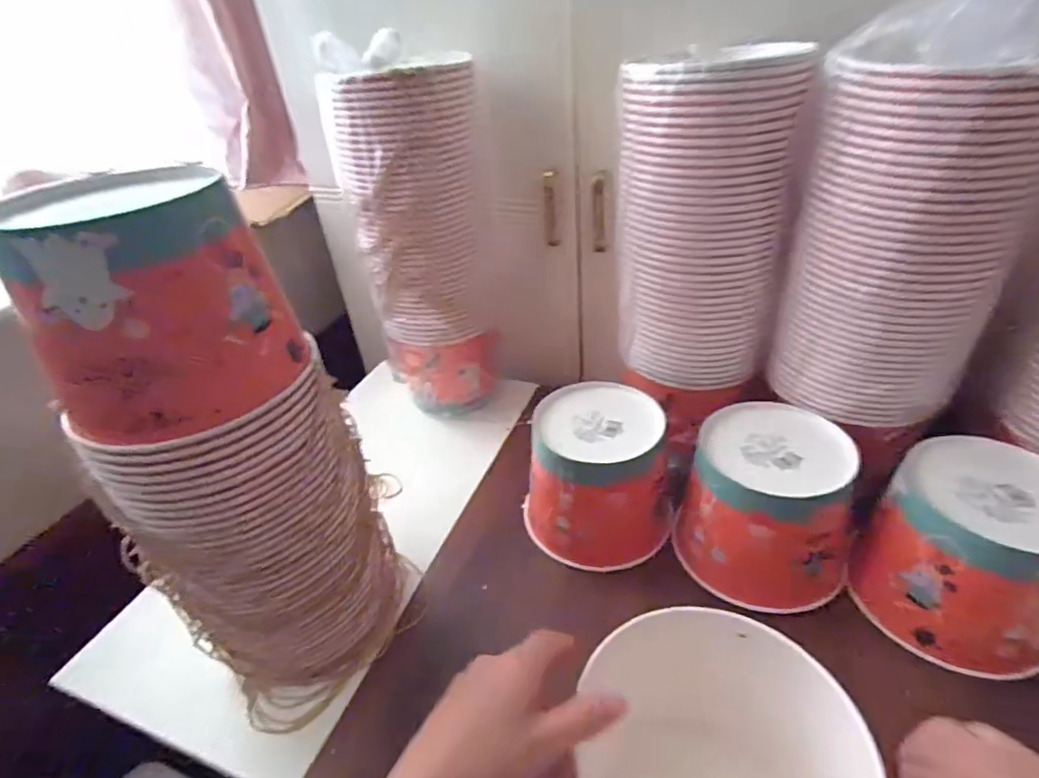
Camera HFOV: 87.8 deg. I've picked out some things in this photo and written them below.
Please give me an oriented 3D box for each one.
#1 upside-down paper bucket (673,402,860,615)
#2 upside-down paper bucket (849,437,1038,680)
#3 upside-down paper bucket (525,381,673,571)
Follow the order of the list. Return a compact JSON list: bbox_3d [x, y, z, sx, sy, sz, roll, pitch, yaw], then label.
[{"bbox_3d":[0.236,0.111,0.516,0.151,0.133,0.136,15,40,27],"label":"upside-down paper bucket"},{"bbox_3d":[0.385,0.140,0.456,0.143,0.127,0.144,-4,35,3],"label":"upside-down paper bucket"},{"bbox_3d":[0.082,0.093,0.578,0.155,0.135,0.143,-1,36,7],"label":"upside-down paper bucket"}]

